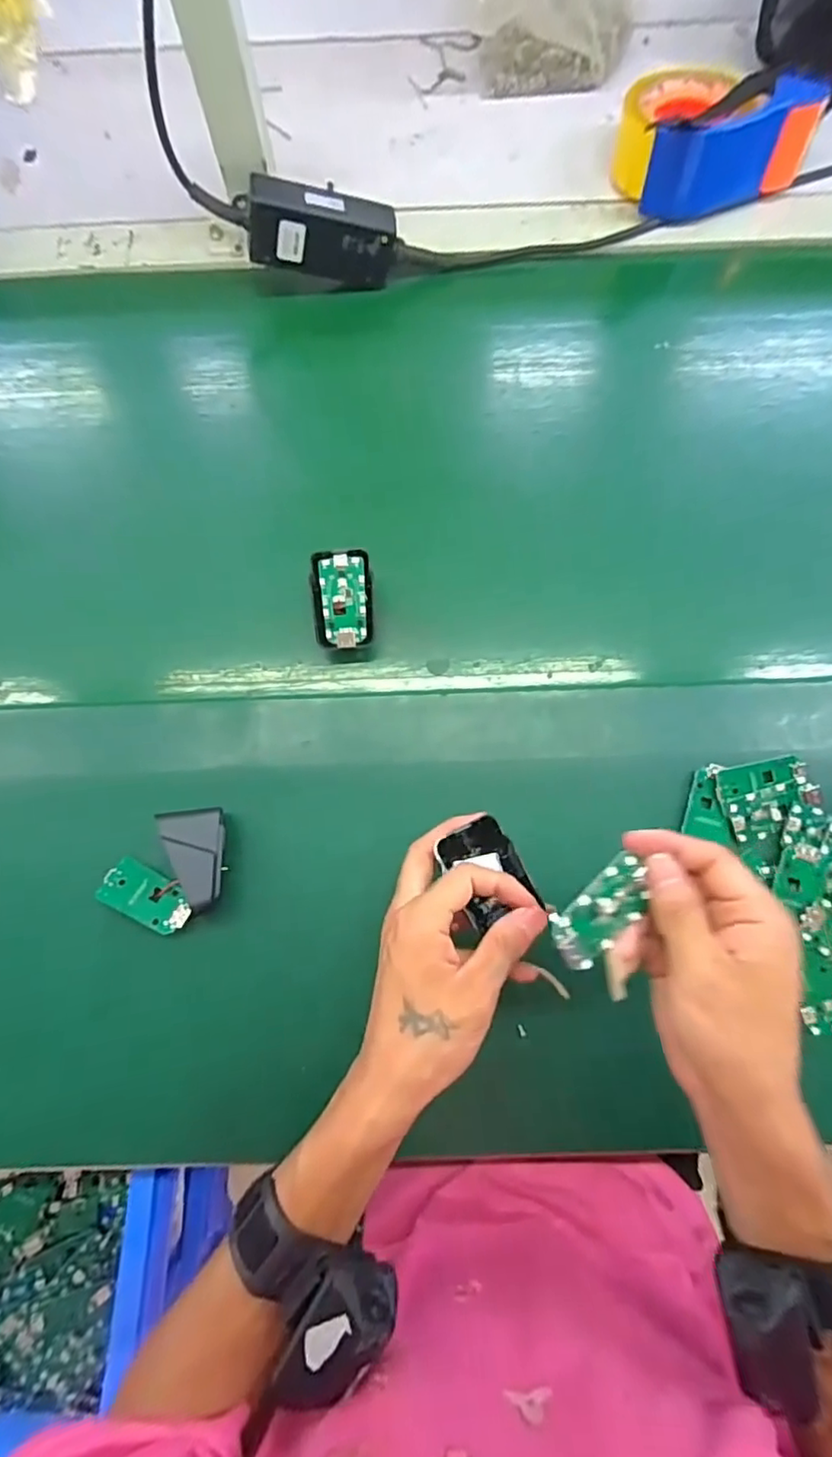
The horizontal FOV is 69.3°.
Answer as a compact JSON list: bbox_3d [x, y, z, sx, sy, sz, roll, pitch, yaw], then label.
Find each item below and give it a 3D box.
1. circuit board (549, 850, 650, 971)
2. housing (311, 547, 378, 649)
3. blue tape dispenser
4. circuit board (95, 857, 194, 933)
[{"bbox_3d":[0.092,0.090,0.297,0.062,0.005,0.032,-30,100,-23],"label":"circuit board"},{"bbox_3d":[-0.052,-0.090,0.437,0.044,0.040,0.065,-6,74,0],"label":"housing"},{"bbox_3d":[0.244,-0.508,0.516,0.139,0.068,0.122,-23,75,-4],"label":"blue tape dispenser"},{"bbox_3d":[-0.177,0.110,0.396,0.061,0.005,0.033,24,59,7],"label":"circuit board"}]

